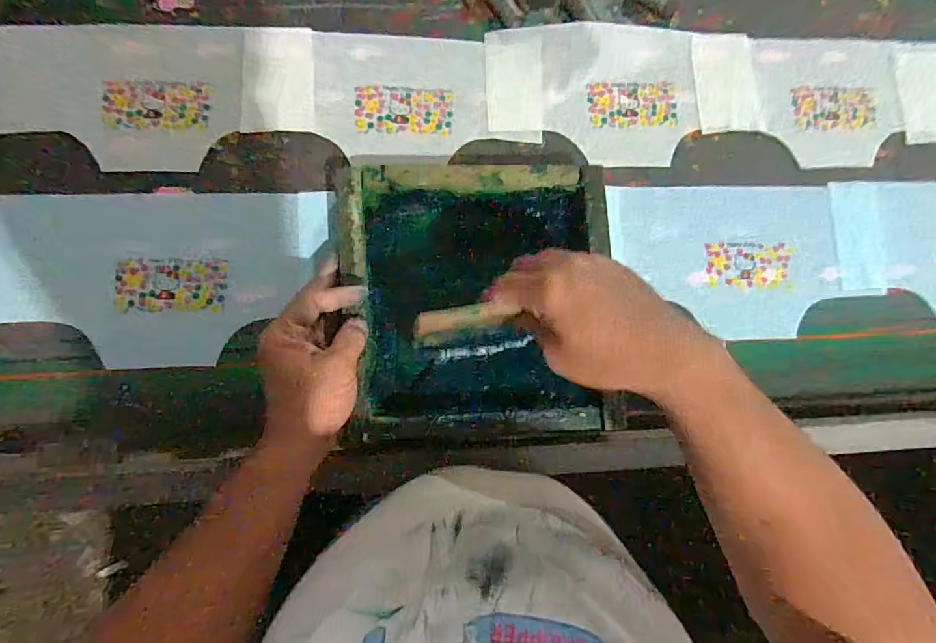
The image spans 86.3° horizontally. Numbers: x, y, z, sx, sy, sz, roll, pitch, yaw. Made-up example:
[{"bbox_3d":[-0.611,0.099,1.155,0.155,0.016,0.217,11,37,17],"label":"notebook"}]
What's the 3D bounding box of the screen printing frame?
[{"bbox_3d":[0.011,-0.020,0.466,0.247,0.034,0.251,-1,83,-6],"label":"screen printing frame"}]

